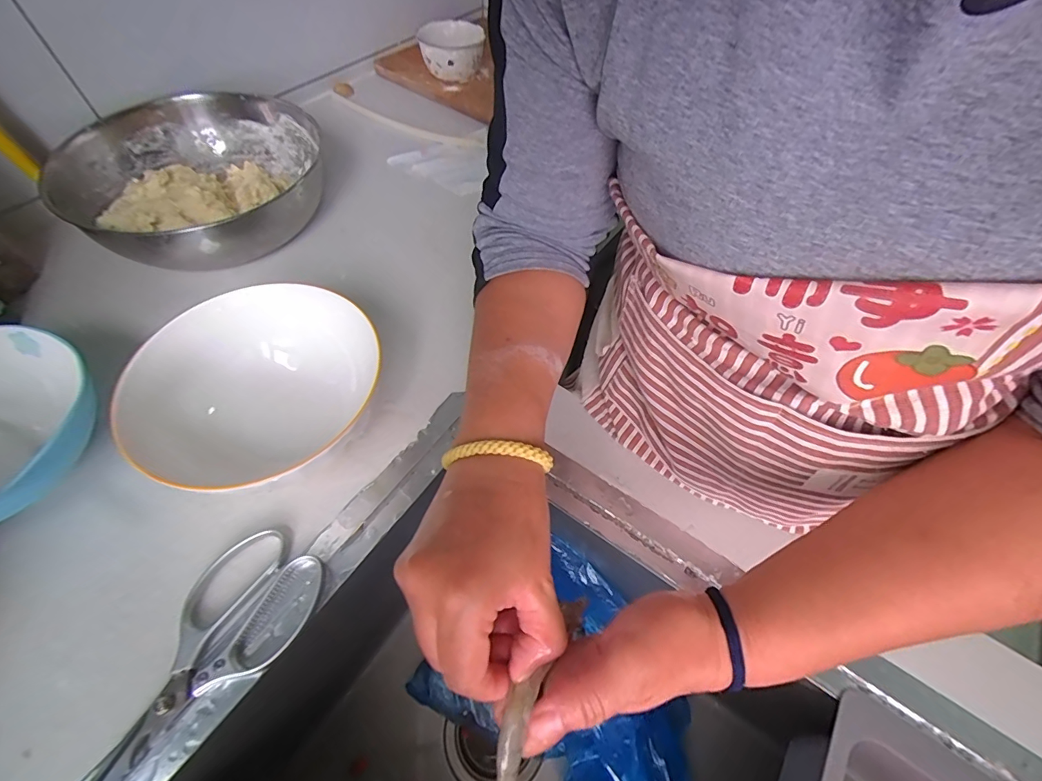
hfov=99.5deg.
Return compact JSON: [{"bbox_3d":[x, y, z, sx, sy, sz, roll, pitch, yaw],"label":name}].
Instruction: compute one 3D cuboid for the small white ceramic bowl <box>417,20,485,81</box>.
[{"bbox_3d":[-0.123,-0.602,0.791,0.114,0.066,0.102,-3,57,-4],"label":"small white ceramic bowl"}]

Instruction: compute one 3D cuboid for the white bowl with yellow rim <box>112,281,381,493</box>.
[{"bbox_3d":[-0.220,0.007,0.397,0.190,0.095,0.189,1,57,-2],"label":"white bowl with yellow rim"}]

